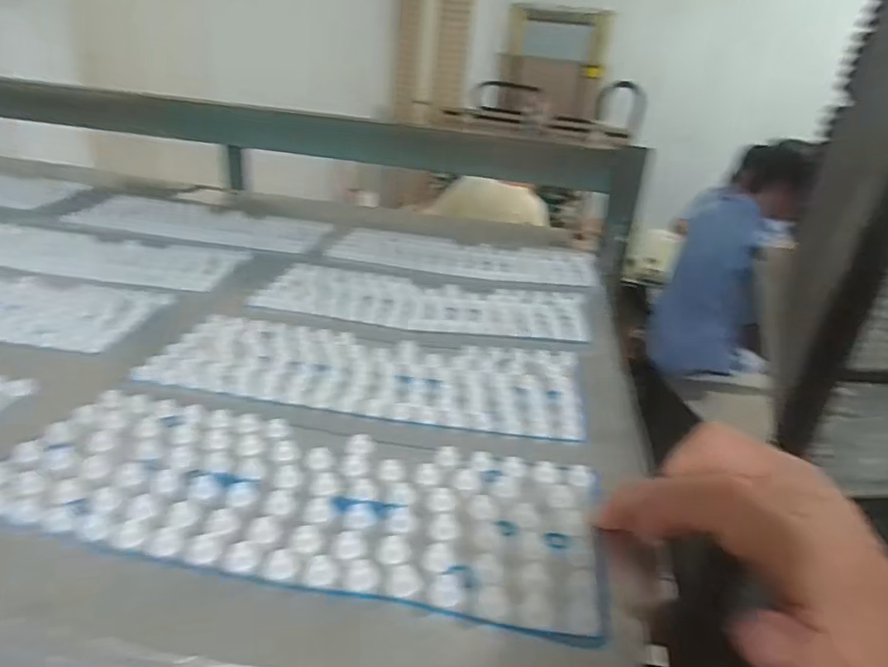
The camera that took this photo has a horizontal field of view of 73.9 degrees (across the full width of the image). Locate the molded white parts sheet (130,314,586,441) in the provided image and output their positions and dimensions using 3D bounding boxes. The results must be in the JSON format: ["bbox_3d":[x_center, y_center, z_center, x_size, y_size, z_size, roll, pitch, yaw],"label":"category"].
[{"bbox_3d":[-0.050,0.022,0.391,0.275,0.014,0.105,9,25,5],"label":"molded white parts sheet"}]

